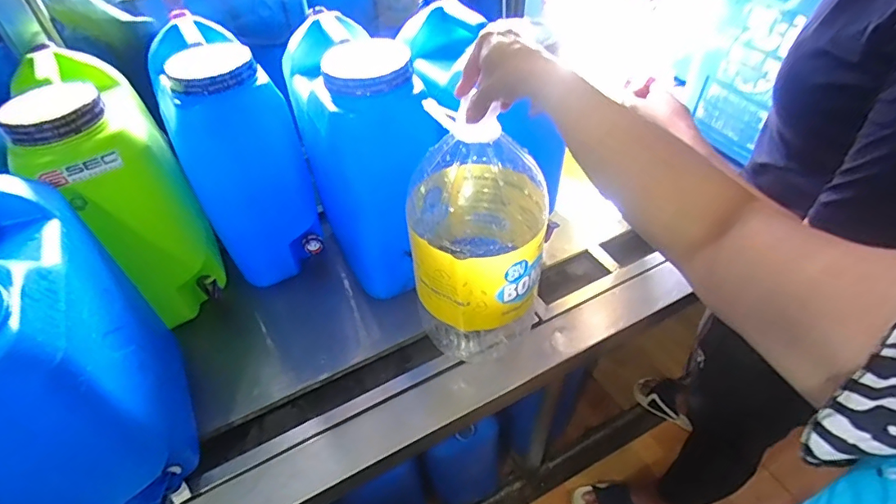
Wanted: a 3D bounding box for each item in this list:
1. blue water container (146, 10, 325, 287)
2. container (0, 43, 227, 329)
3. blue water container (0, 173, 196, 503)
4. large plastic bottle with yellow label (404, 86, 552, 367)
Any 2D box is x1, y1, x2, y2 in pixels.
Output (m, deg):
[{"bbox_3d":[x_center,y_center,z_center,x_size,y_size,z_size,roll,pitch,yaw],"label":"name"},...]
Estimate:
[{"bbox_3d":[-0.390,-0.193,0.898,0.195,0.406,0.298,-25,50,-19],"label":"blue water container"},{"bbox_3d":[-0.528,-0.099,0.821,0.168,0.397,0.295,-30,52,-23],"label":"container"},{"bbox_3d":[-0.473,0.129,0.592,0.170,0.388,0.281,-25,50,-19],"label":"blue water container"},{"bbox_3d":[0.050,-0.020,0.733,0.175,0.439,0.193,5,47,8],"label":"large plastic bottle with yellow label"}]

